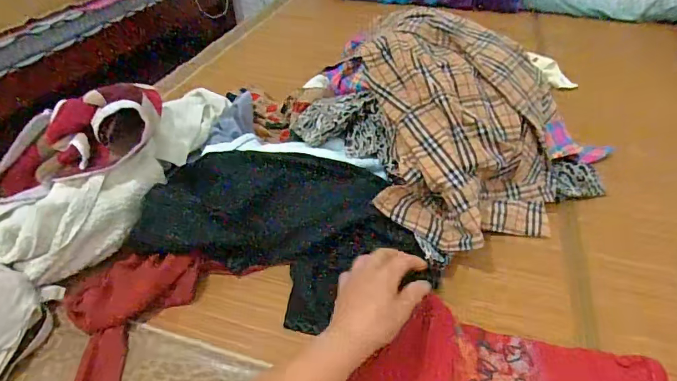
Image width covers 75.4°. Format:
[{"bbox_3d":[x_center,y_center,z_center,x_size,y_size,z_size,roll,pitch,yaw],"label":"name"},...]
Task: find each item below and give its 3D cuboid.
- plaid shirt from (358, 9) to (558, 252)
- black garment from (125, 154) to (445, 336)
[{"bbox_3d":[0.199,-0.099,0.686,0.330,0.202,0.384,8,39,9],"label":"plaid shirt"},{"bbox_3d":[-0.066,0.044,0.615,0.361,0.085,0.230,15,41,18],"label":"black garment"}]

